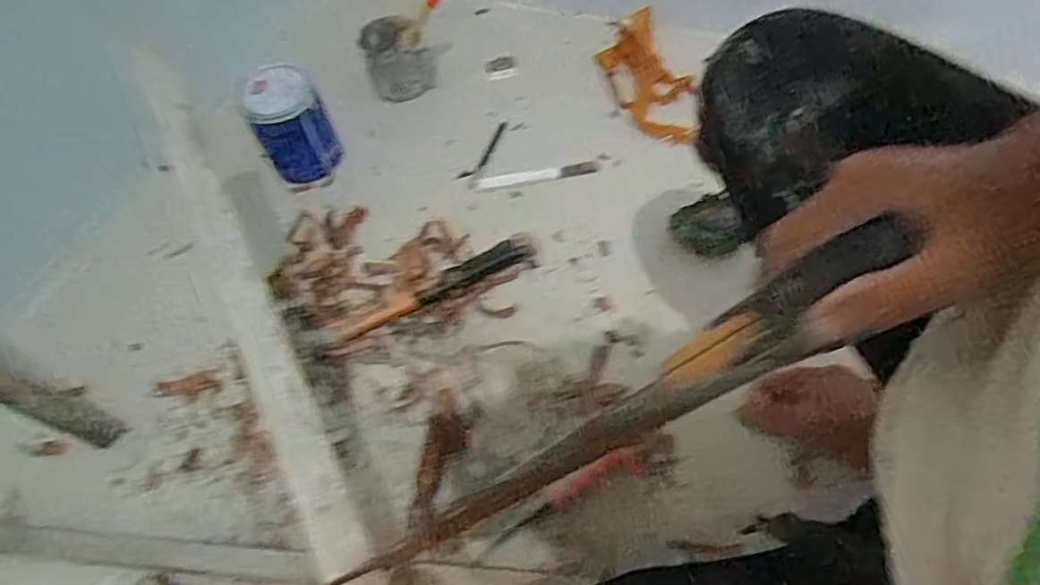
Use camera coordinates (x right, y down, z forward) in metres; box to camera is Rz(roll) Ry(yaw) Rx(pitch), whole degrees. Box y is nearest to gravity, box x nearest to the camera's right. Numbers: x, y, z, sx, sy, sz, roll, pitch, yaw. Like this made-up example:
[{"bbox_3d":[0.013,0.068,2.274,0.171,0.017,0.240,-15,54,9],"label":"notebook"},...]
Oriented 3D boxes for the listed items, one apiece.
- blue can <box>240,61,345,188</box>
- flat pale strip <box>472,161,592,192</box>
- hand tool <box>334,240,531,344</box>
[{"bbox_3d":[-0.323,-0.233,0.927,0.105,0.131,0.114,-30,59,-14],"label":"blue can"},{"bbox_3d":[0.018,-0.162,0.931,0.177,0.005,0.023,-10,57,-1],"label":"flat pale strip"},{"bbox_3d":[-0.110,-0.005,0.827,0.263,0.014,0.038,-25,58,-11],"label":"hand tool"}]

